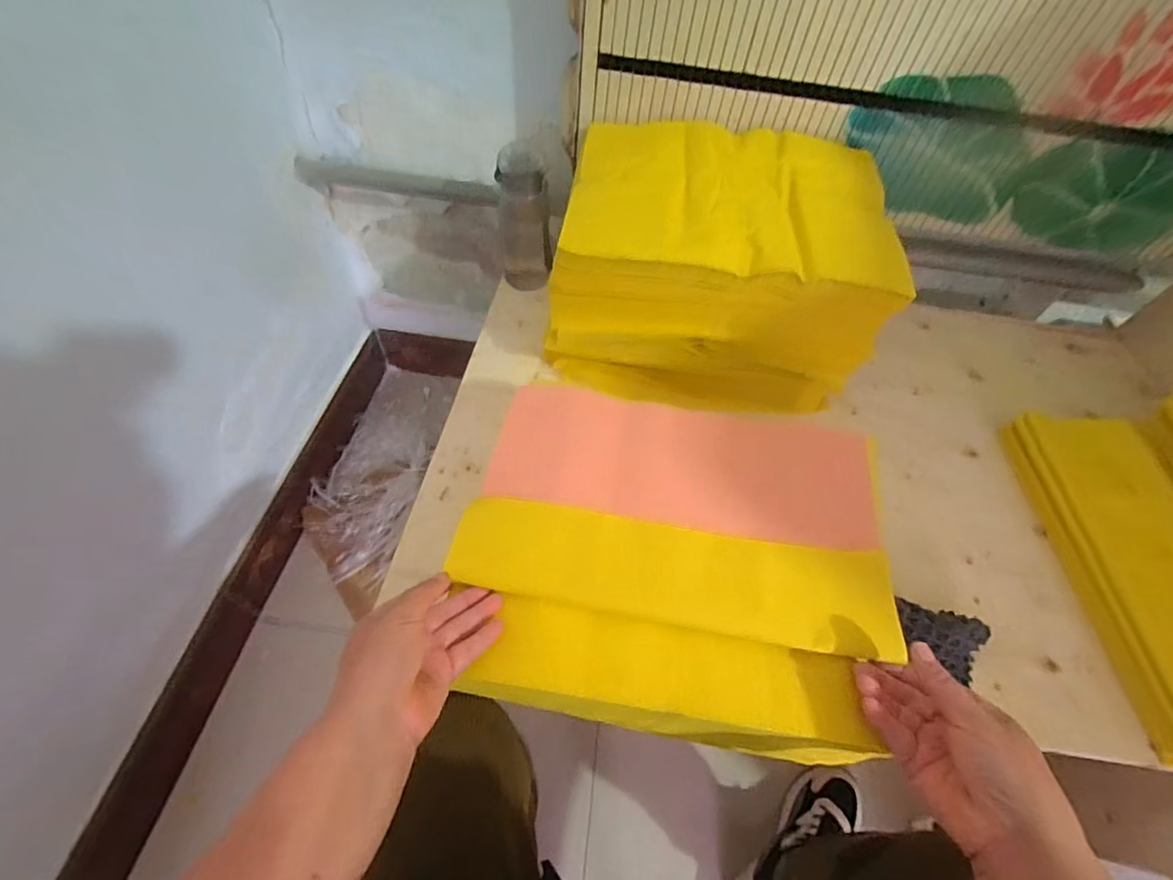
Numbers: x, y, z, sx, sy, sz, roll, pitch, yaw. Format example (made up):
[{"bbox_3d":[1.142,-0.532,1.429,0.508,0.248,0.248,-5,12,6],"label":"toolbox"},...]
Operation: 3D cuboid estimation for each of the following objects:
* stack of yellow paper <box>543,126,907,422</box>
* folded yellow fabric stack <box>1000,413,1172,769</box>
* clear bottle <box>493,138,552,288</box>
[{"bbox_3d":[0.156,-0.216,0.627,0.356,0.222,0.270,9,54,1],"label":"stack of yellow paper"},{"bbox_3d":[0.577,0.130,0.508,0.136,0.057,0.356,6,54,-1],"label":"folded yellow fabric stack"},{"bbox_3d":[-0.087,-0.303,0.690,0.070,0.174,0.064,-3,54,-7],"label":"clear bottle"}]

